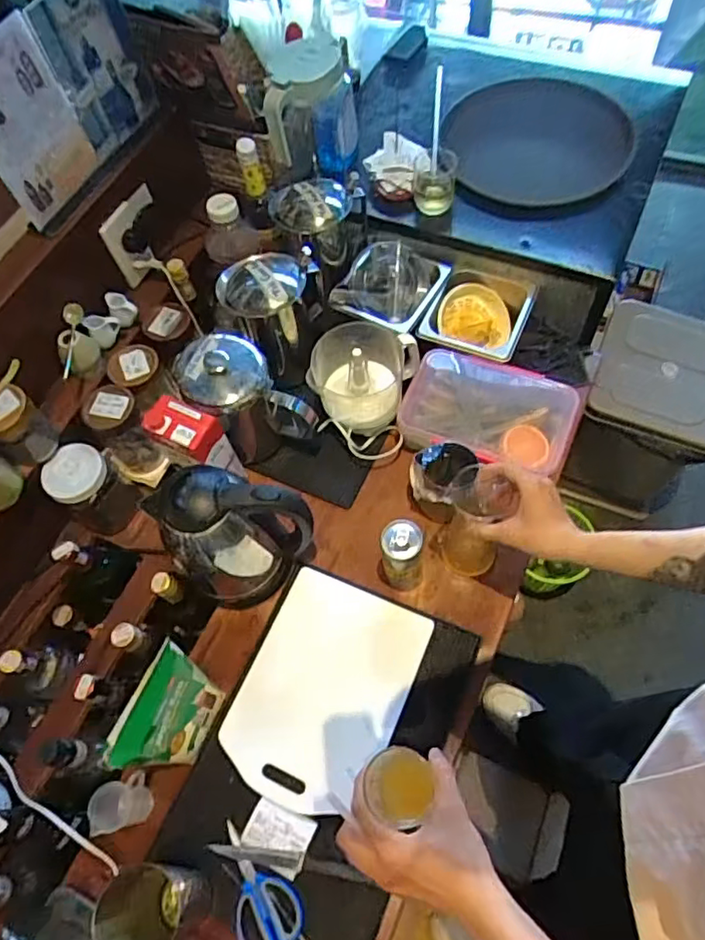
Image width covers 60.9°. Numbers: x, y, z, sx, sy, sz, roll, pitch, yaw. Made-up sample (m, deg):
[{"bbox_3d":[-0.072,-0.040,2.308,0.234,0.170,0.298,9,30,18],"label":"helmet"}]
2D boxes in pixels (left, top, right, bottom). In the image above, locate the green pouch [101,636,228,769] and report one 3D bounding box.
[{"bbox_3d":[-0.223,0.305,0.745,0.053,0.172,0.147,22,67,16],"label":"green pouch"}]

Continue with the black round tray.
[{"bbox_3d":[0.341,-0.600,1.087,0.329,0.043,0.318,0,67,1],"label":"black round tray"}]

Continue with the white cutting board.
[{"bbox_3d":[-0.039,0.301,0.836,0.212,0.019,0.295,22,66,14],"label":"white cutting board"}]

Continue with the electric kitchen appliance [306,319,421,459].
[{"bbox_3d":[0.013,-0.136,0.981,0.160,0.141,0.175,10,64,10],"label":"electric kitchen appliance"}]

